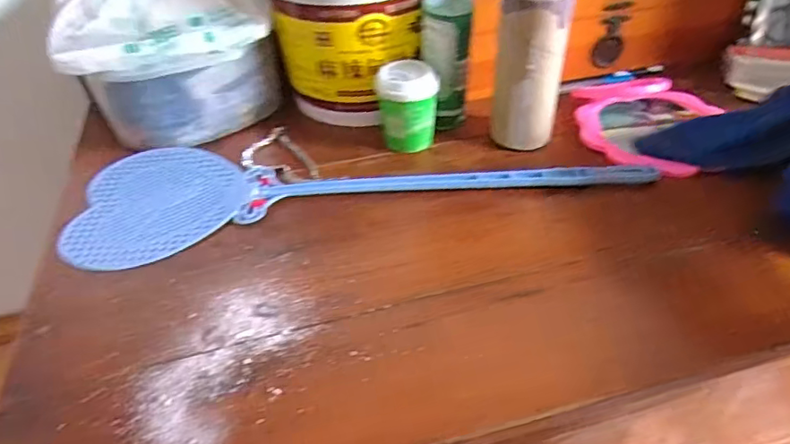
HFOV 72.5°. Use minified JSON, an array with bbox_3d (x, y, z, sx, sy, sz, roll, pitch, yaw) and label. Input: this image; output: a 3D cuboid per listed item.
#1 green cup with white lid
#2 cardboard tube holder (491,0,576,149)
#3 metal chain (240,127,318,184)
[{"bbox_3d":[0.013,-0.106,0.520,0.055,0.080,0.047,-1,42,3],"label":"green cup with white lid"},{"bbox_3d":[0.123,-0.141,0.494,0.060,0.142,0.053,6,43,11],"label":"cardboard tube holder"},{"bbox_3d":[-0.117,-0.061,0.528,0.059,0.006,0.095,-24,45,-20],"label":"metal chain"}]

